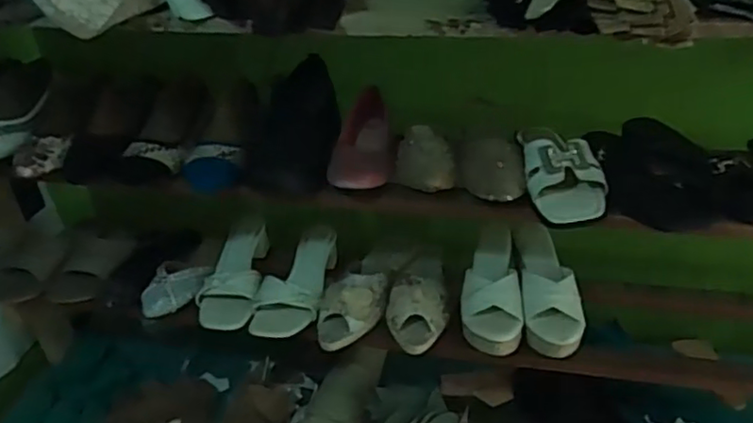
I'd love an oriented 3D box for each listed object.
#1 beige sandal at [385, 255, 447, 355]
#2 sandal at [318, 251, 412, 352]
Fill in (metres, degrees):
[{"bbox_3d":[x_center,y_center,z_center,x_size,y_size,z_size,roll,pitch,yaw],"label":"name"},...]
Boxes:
[{"bbox_3d":[0.061,0.116,0.958,0.090,0.062,0.213,-1,32,5],"label":"beige sandal"},{"bbox_3d":[-0.023,0.111,0.969,0.087,0.060,0.230,8,34,19],"label":"sandal"}]

